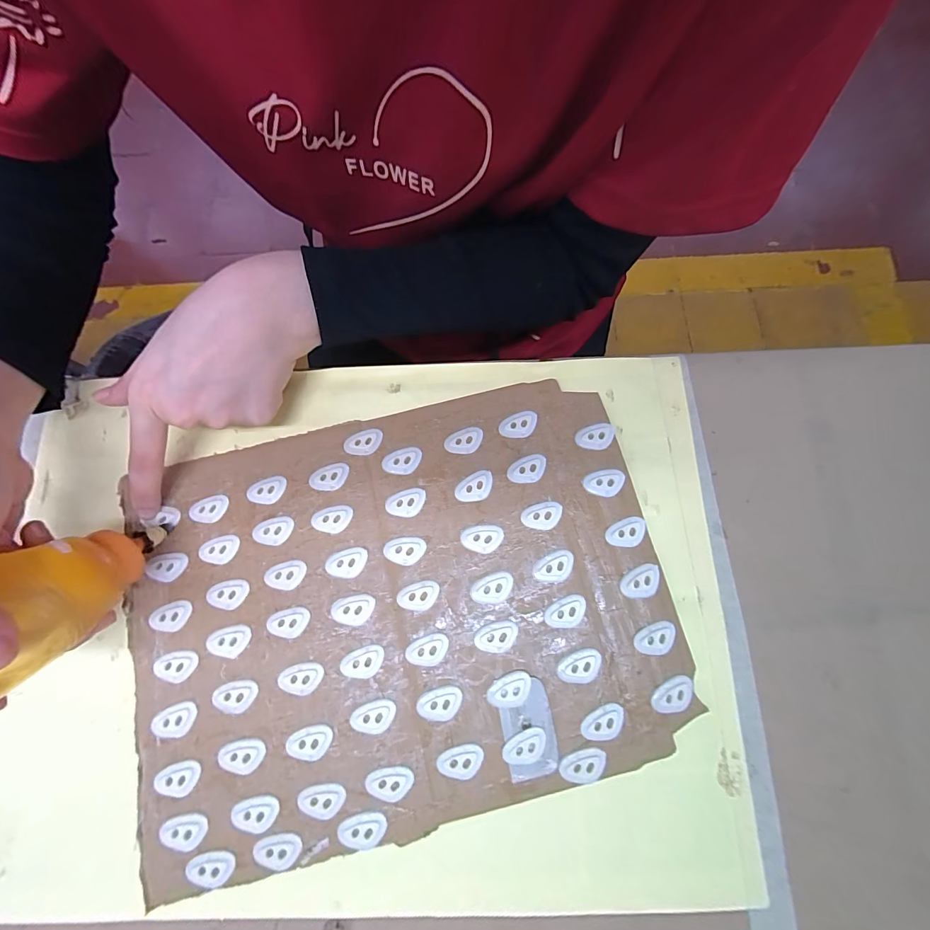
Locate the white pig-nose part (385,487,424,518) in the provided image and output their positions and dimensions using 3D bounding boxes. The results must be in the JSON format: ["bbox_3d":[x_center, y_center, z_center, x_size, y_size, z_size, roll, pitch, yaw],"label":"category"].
[{"bbox_3d":[-0.038,0.024,0.254,0.025,0.004,0.017,-7,77,-1],"label":"white pig-nose part"}]

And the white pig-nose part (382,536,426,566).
[{"bbox_3d":[-0.038,0.054,0.248,0.026,0.004,0.017,-8,77,-1],"label":"white pig-nose part"}]

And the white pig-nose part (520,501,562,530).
[{"bbox_3d":[0.048,0.031,0.249,0.025,0.004,0.017,2,78,1],"label":"white pig-nose part"}]

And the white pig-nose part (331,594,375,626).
[{"bbox_3d":[-0.067,0.088,0.240,0.026,0.004,0.017,-11,78,-2],"label":"white pig-nose part"}]

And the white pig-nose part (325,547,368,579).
[{"bbox_3d":[-0.073,0.061,0.246,0.025,0.004,0.018,-9,77,-1],"label":"white pig-nose part"}]

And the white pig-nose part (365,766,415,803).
[{"bbox_3d":[-0.042,0.176,0.219,0.026,0.004,0.016,1,78,1],"label":"white pig-nose part"}]

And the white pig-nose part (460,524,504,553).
[{"bbox_3d":[0.011,0.046,0.247,0.026,0.004,0.017,-6,77,0],"label":"white pig-nose part"}]

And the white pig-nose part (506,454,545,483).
[{"bbox_3d":[0.040,0.002,0.256,0.025,0.004,0.018,-6,77,0],"label":"white pig-nose part"}]

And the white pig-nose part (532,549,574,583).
[{"bbox_3d":[0.055,0.063,0.242,0.026,0.004,0.017,-29,79,-5],"label":"white pig-nose part"}]

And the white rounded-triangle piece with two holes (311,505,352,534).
[{"bbox_3d":[-0.084,0.035,0.253,0.025,0.004,0.017,-7,77,-1],"label":"white rounded-triangle piece with two holes"}]

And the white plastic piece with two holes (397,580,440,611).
[{"bbox_3d":[-0.029,0.080,0.241,0.026,0.004,0.016,-10,78,-1],"label":"white plastic piece with two holes"}]

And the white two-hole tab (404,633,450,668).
[{"bbox_3d":[-0.022,0.109,0.234,0.026,0.004,0.016,-16,78,-3],"label":"white two-hole tab"}]

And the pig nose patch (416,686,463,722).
[{"bbox_3d":[-0.014,0.137,0.227,0.026,0.004,0.017,-12,78,-2],"label":"pig nose patch"}]

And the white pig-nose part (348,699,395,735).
[{"bbox_3d":[-0.052,0.144,0.226,0.026,0.004,0.017,-13,78,-2],"label":"white pig-nose part"}]

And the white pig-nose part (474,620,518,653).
[{"bbox_3d":[0.019,0.101,0.234,0.025,0.004,0.017,-6,77,0],"label":"white pig-nose part"}]

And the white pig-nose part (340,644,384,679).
[{"bbox_3d":[-0.060,0.116,0.233,0.025,0.004,0.017,-13,78,-2],"label":"white pig-nose part"}]

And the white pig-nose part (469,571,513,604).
[{"bbox_3d":[0.016,0.074,0.240,0.026,0.004,0.017,-7,77,-1],"label":"white pig-nose part"}]

